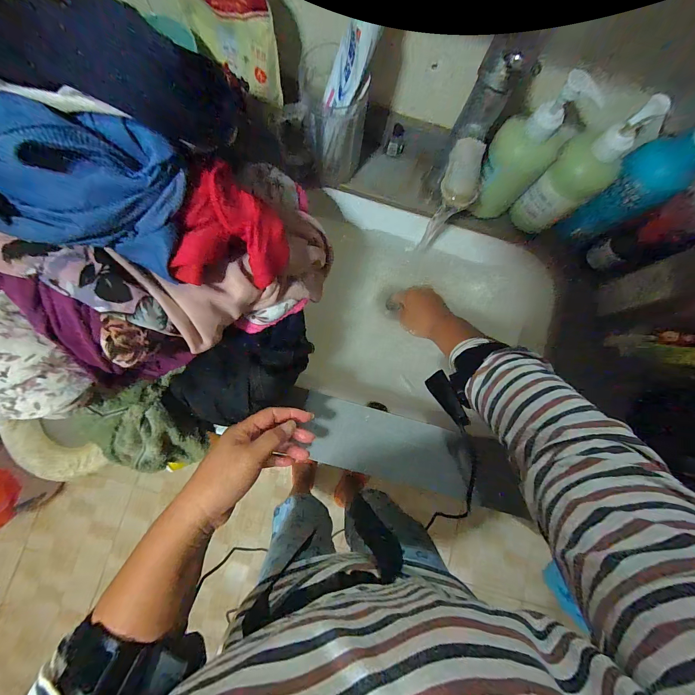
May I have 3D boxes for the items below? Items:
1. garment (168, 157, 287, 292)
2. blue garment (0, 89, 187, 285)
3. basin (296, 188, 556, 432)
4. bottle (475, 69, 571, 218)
[{"bbox_3d":[-0.092,-0.086,0.264,0.074,0.050,0.094,26,82,0],"label":"garment"},{"bbox_3d":[-0.206,-0.118,0.210,0.168,0.062,0.085,12,82,-2],"label":"blue garment"},{"bbox_3d":[0.115,-0.055,0.510,0.367,0.108,0.321,9,82,-3],"label":"basin"},{"bbox_3d":[0.199,-0.220,0.370,0.069,0.173,0.052,38,82,1],"label":"bottle"}]

